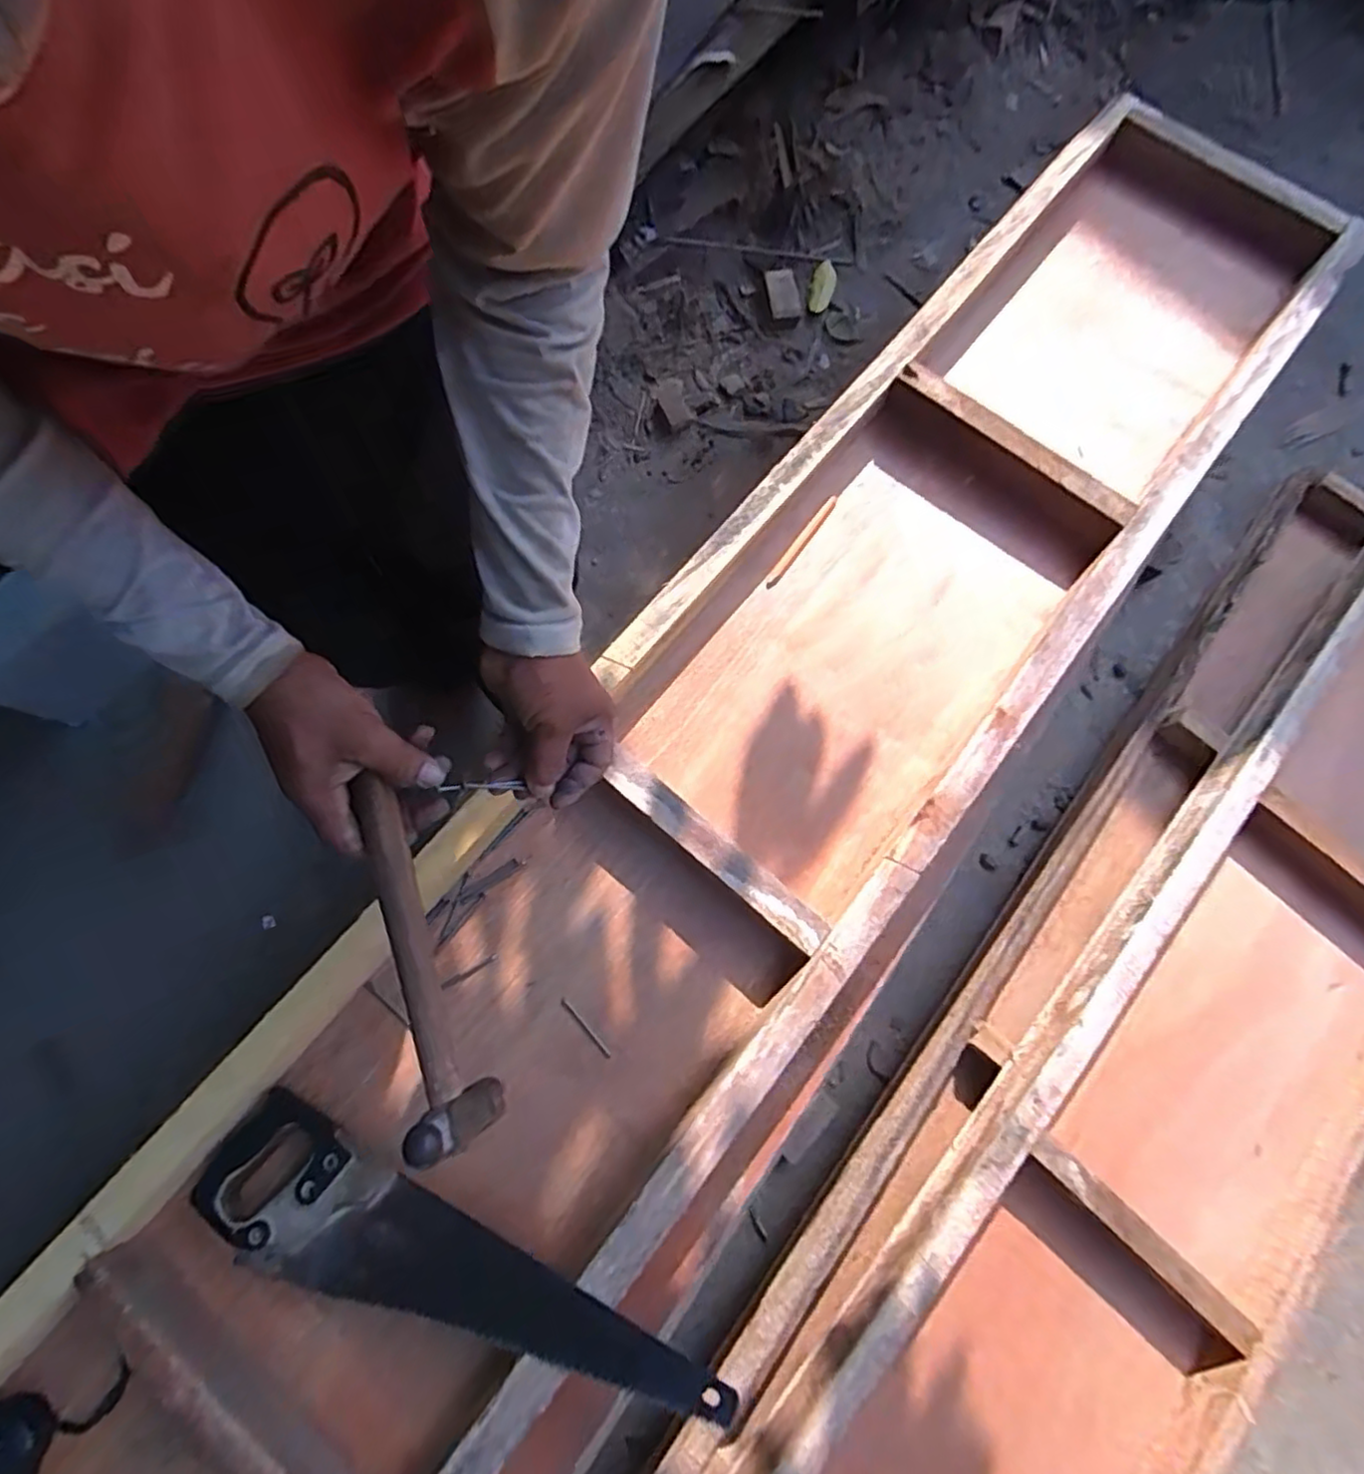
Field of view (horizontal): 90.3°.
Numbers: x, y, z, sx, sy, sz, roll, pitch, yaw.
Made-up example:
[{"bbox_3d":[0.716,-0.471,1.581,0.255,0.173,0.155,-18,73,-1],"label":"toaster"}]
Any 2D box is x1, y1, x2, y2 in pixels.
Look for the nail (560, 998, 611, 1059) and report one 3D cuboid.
[{"bbox_3d":[-0.097,0.294,0.685,0.007,0.007,0.073,-43,81,-10],"label":"nail"}]

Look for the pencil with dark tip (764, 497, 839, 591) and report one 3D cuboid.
[{"bbox_3d":[0.149,-0.242,0.845,0.013,0.009,0.150,36,78,7],"label":"pencil with dark tip"}]

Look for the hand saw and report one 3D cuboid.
[{"bbox_3d":[-0.207,0.477,0.581,0.484,0.020,0.110,24,62,12],"label":"hand saw"}]

